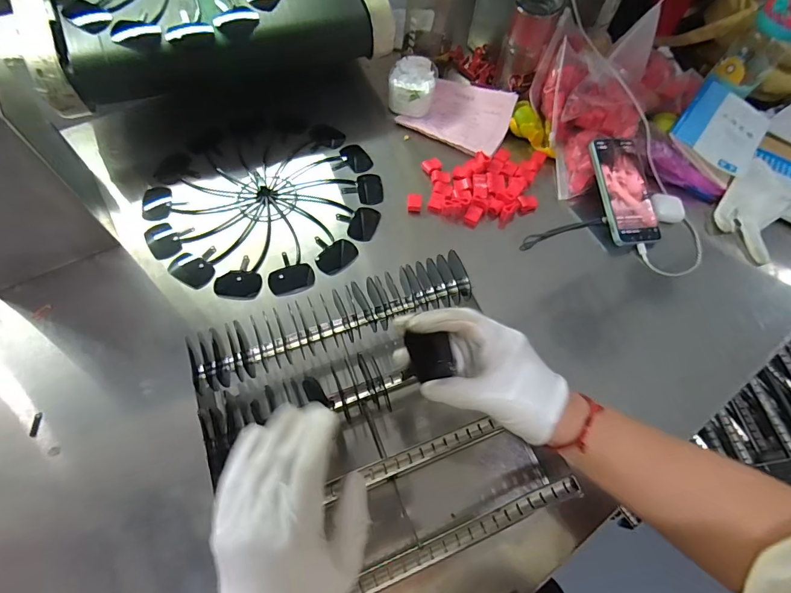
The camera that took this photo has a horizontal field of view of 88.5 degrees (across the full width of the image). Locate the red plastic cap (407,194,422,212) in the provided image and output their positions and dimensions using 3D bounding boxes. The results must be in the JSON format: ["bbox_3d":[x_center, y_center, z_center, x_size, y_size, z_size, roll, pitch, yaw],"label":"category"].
[{"bbox_3d":[0.028,-0.136,0.589,0.020,0.014,0.023,3,63,-2],"label":"red plastic cap"}]

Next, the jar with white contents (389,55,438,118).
[{"bbox_3d":[0.028,-0.346,0.670,0.073,0.053,0.080,2,63,-3],"label":"jar with white contents"}]

